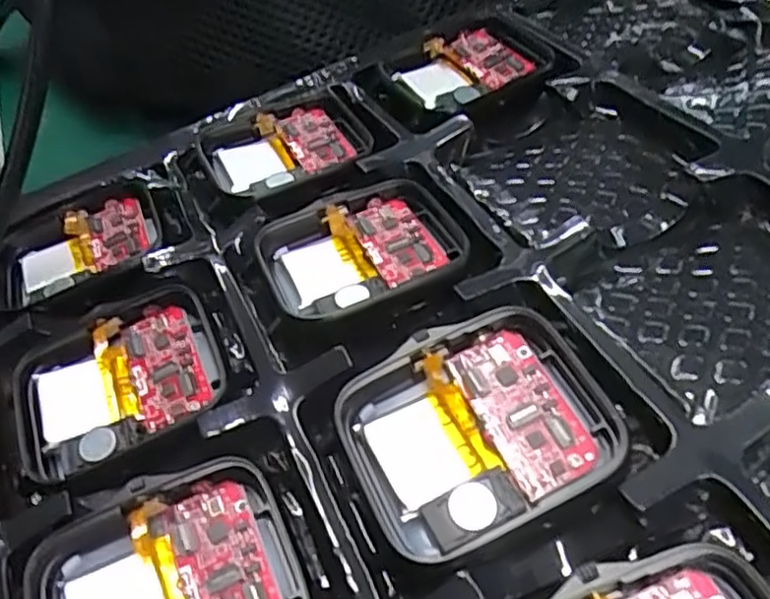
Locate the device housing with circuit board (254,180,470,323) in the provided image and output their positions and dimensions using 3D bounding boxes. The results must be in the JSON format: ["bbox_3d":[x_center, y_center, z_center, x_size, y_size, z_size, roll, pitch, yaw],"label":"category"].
[{"bbox_3d":[-0.005,-0.011,0.155,0.042,0.014,0.035,-23,50,-9],"label":"device housing with circuit board"}]

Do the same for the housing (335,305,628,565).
[{"bbox_3d":[0.016,0.022,0.119,0.043,0.007,0.035,-22,49,-9],"label":"housing"}]

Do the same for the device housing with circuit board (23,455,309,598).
[{"bbox_3d":[-0.036,0.048,0.115,0.042,0.011,0.037,-21,49,-8],"label":"device housing with circuit board"}]

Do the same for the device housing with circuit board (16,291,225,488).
[{"bbox_3d":[-0.056,0.017,0.144,0.042,0.009,0.035,-22,49,-9],"label":"device housing with circuit board"}]

